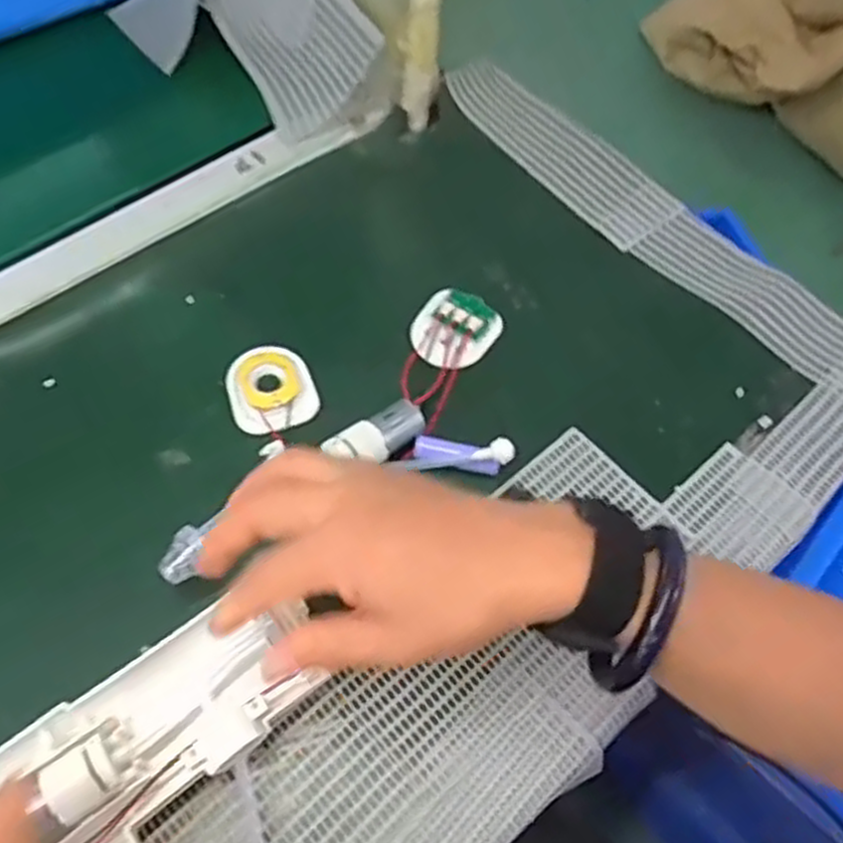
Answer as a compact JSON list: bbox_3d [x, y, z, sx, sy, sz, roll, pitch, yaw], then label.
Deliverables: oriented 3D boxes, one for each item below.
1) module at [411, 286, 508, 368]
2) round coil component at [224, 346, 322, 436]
[{"bbox_3d":[0.021,-0.061,0.512,0.050,0.008,0.058,38,64,17],"label":"module"},{"bbox_3d":[-0.091,-0.019,0.482,0.052,0.009,0.058,-20,63,-15],"label":"round coil component"}]

